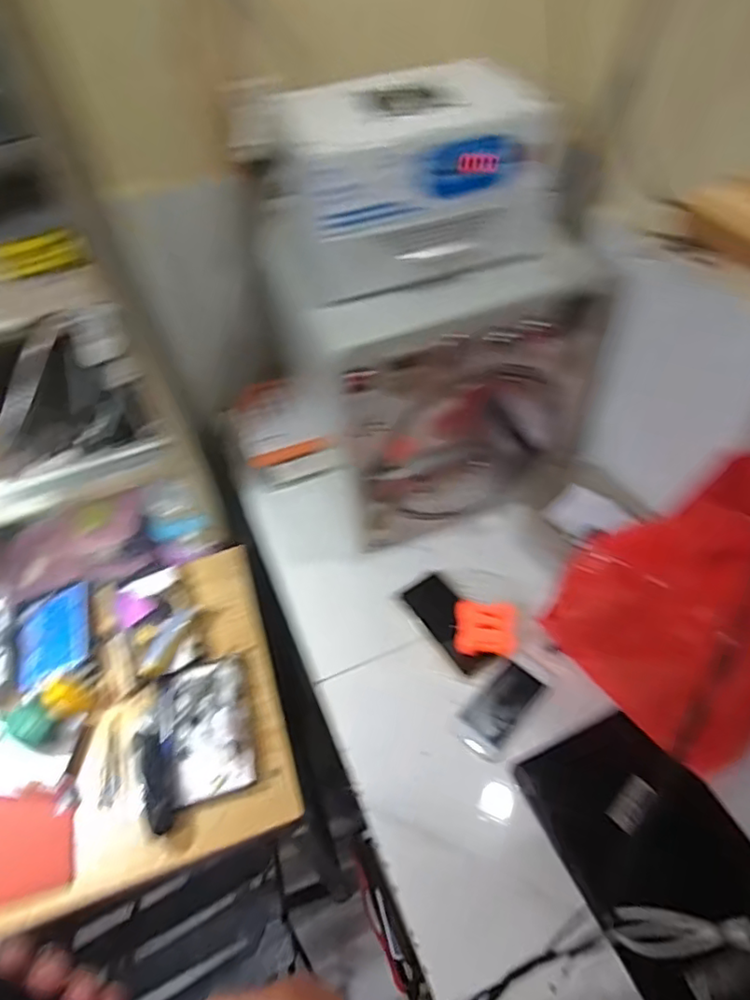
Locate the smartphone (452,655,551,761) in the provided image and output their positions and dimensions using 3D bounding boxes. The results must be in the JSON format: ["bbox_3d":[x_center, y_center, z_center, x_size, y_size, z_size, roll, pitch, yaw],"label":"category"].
[{"bbox_3d":[0.161,0.256,0.758,0.065,0.005,0.136,34,69,29],"label":"smartphone"}]

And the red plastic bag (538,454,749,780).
[{"bbox_3d":[0.351,0.117,0.676,0.179,0.290,0.264,-28,54,-18],"label":"red plastic bag"}]

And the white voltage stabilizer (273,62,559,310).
[{"bbox_3d":[0.041,-0.355,0.667,0.262,0.151,0.170,-12,50,-5],"label":"white voltage stabilizer"}]

